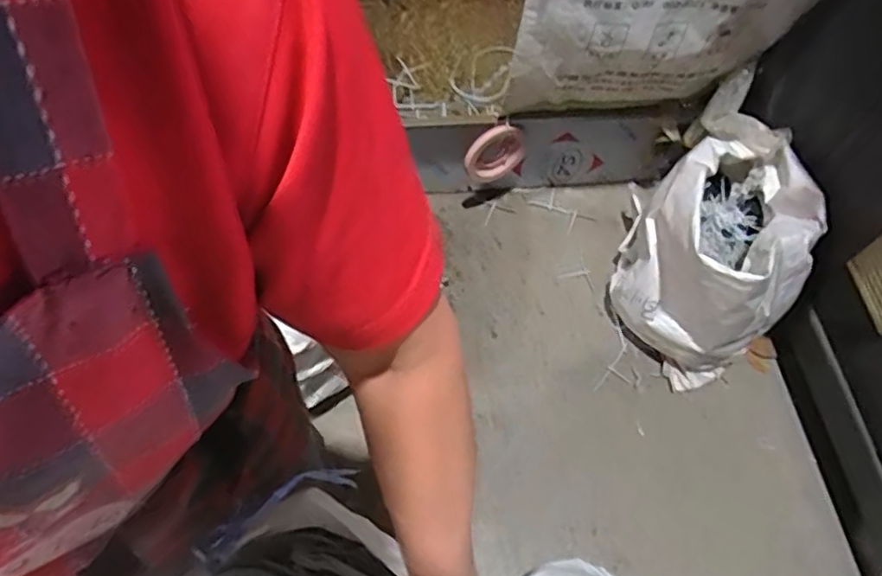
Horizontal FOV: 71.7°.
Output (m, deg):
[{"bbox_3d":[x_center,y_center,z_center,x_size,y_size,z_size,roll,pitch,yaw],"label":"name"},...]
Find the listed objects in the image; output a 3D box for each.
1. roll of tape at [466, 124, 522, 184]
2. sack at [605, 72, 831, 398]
[{"bbox_3d":[0.123,-0.303,1.396,0.141,0.162,0.022,-16,64,-10],"label":"roll of tape"},{"bbox_3d":[0.559,-0.078,1.312,0.296,0.426,0.465,15,63,6],"label":"sack"}]

